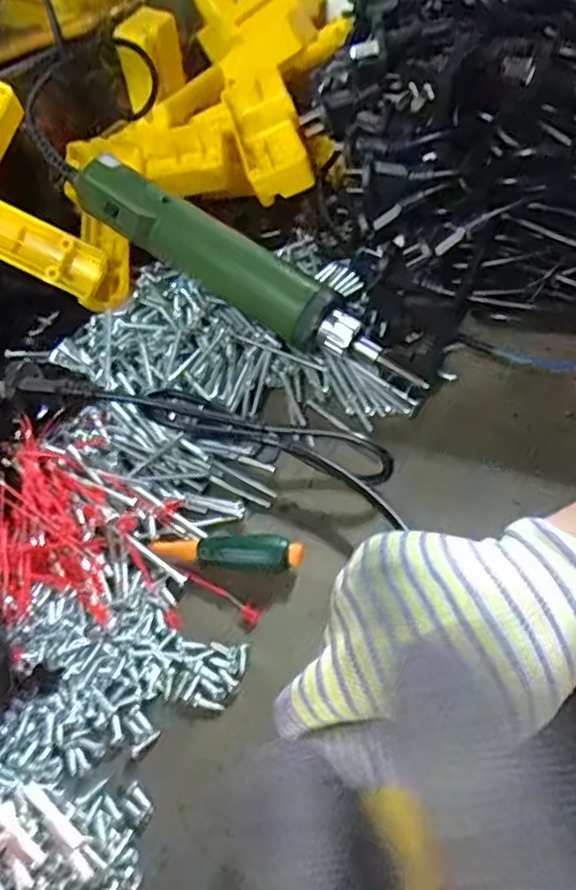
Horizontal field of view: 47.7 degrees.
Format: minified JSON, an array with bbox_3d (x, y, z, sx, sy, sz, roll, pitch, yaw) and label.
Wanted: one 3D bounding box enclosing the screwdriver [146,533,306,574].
[{"bbox_3d":[-0.030,0.050,0.319,0.074,0.011,0.014,4,53,8],"label":"screwdriver"}]

